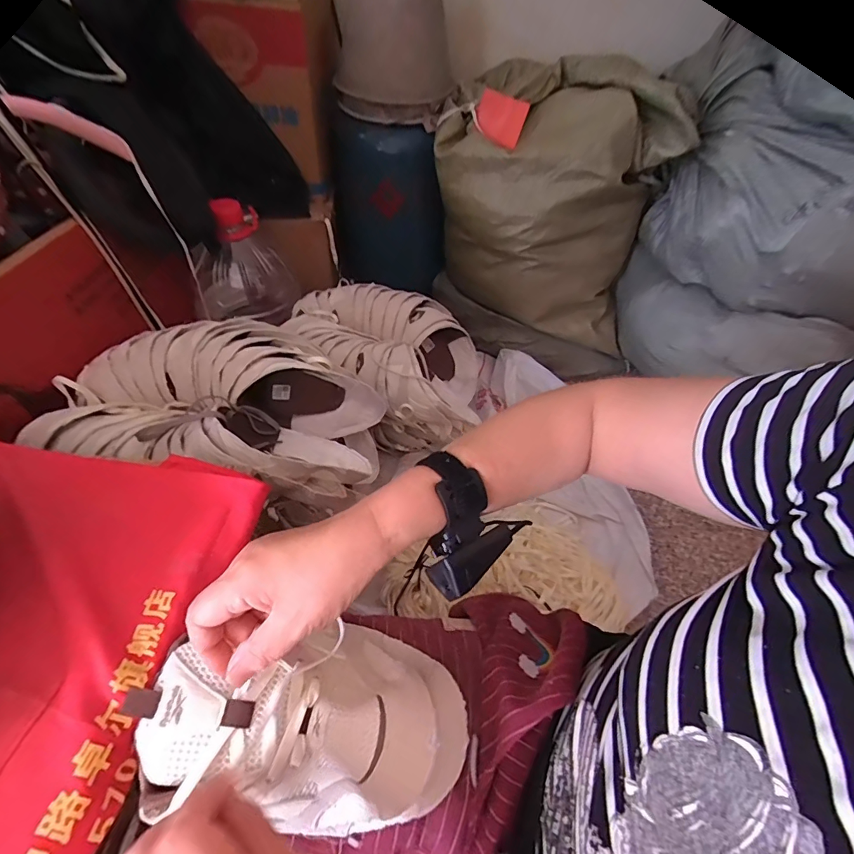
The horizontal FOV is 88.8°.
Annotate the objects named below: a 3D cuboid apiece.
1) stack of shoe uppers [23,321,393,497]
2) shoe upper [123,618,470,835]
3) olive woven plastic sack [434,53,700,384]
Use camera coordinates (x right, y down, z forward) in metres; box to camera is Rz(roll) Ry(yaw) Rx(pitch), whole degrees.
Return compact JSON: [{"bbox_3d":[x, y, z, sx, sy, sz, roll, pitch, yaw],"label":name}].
[{"bbox_3d":[-0.284,-0.029,0.646,0.400,0.156,0.290,10,51,4],"label":"stack of shoe uppers"},{"bbox_3d":[-0.078,0.199,0.311,0.208,0.070,0.130,4,50,-1],"label":"shoe upper"},{"bbox_3d":[0.268,-0.408,1.014,0.501,0.637,0.283,11,51,5],"label":"olive woven plastic sack"}]

